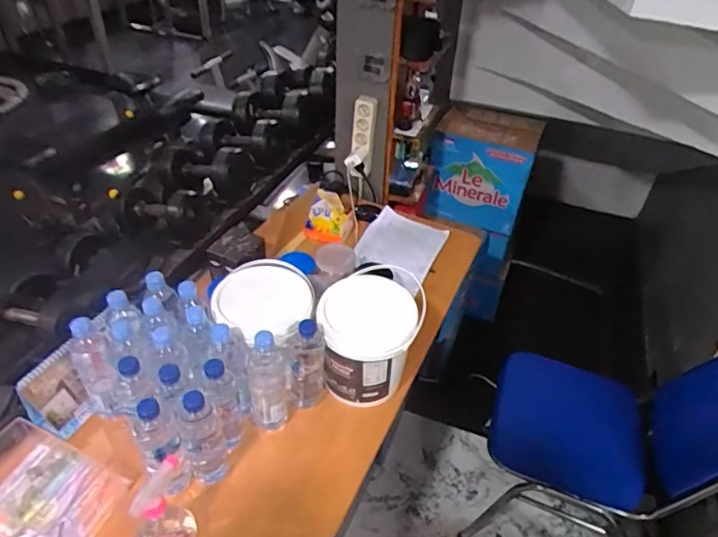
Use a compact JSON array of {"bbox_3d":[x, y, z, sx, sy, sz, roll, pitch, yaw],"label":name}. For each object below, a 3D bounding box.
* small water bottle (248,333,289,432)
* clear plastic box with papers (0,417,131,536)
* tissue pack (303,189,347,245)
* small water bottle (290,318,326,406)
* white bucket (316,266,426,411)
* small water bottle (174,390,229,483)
[{"bbox_3d":[-0.174,0.212,0.964,0.069,0.263,0.075,-5,41,-9],"label":"small water bottle"},{"bbox_3d":[-0.565,0.388,0.907,0.279,0.032,0.158,19,45,13],"label":"clear plastic box with papers"},{"bbox_3d":[-0.096,-0.150,1.539,0.111,0.041,0.156,12,76,-2],"label":"tissue pack"},{"bbox_3d":[-0.103,0.192,1.008,0.068,0.242,0.055,-3,41,-7],"label":"small water bottle"},{"bbox_3d":[0.013,0.158,1.076,0.183,0.212,0.194,2,40,-2],"label":"white bucket"},{"bbox_3d":[-0.271,0.290,0.880,0.063,0.249,0.073,-17,44,-22],"label":"small water bottle"}]

